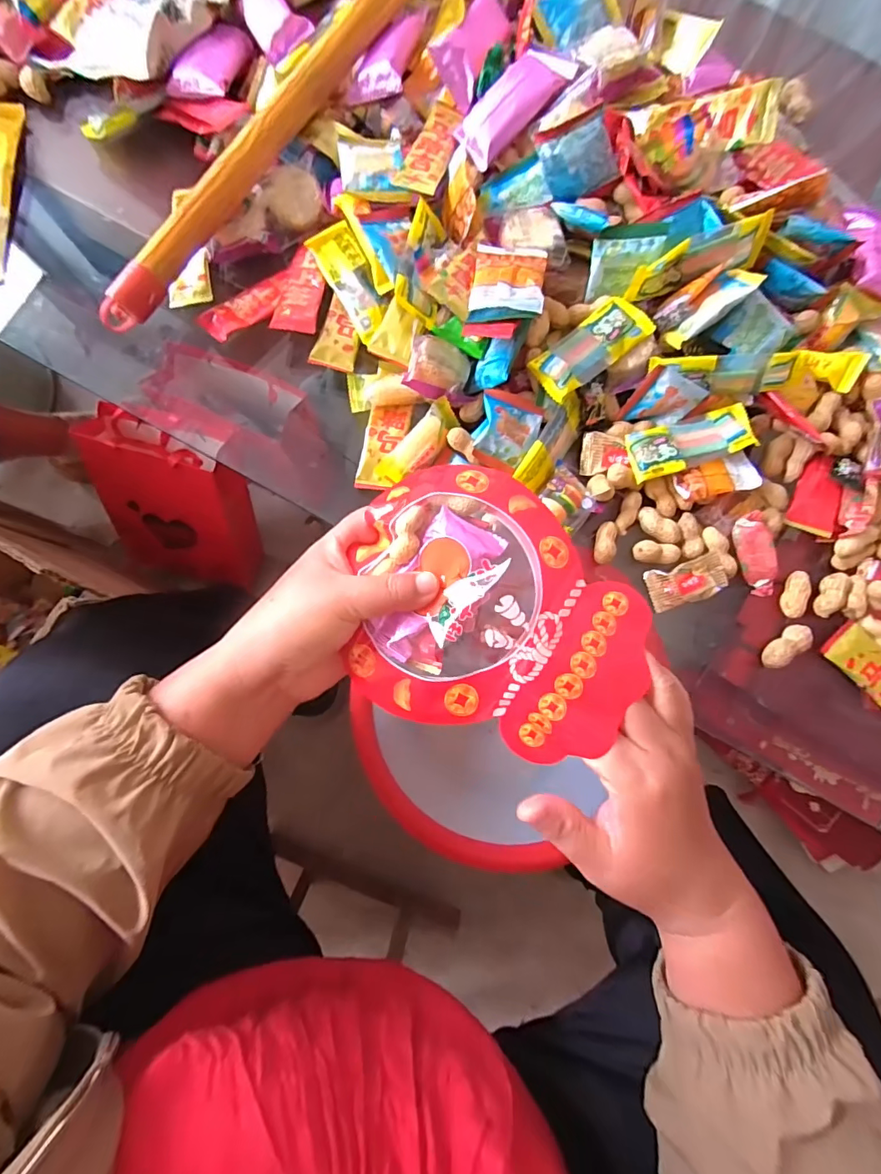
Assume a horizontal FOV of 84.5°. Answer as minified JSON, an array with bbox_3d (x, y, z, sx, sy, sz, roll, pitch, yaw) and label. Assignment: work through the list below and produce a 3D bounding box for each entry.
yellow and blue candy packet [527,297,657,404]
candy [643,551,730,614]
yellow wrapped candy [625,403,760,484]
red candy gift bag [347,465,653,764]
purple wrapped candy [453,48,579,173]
[{"bbox_3d":[0.106,-0.170,0.348,0.092,0.021,0.037,-38,85,-8],"label":"yellow and blue candy packet"},{"bbox_3d":[0.184,-0.004,0.361,0.056,0.013,0.030,-17,83,-5],"label":"candy"},{"bbox_3d":[0.182,-0.106,0.351,0.091,0.019,0.036,-16,83,-5],"label":"yellow wrapped candy"},{"bbox_3d":[0.032,0.012,0.282,0.166,0.039,0.147,18,81,0],"label":"red candy gift bag"},{"bbox_3d":[0.054,-0.355,0.356,0.091,0.018,0.035,-40,85,9],"label":"purple wrapped candy"}]

